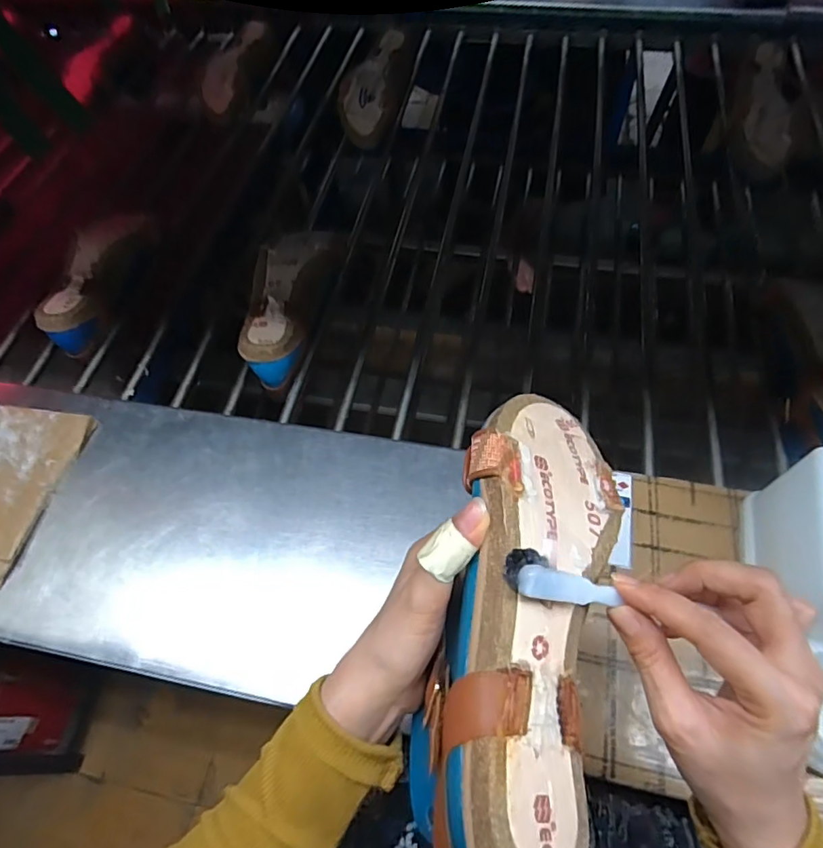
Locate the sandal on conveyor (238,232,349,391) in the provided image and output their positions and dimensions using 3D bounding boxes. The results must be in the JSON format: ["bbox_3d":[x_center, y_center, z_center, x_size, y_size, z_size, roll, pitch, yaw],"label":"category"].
[{"bbox_3d":[-0.145,-0.148,0.621,0.081,0.060,0.219,10,60,10],"label":"sandal on conveyor"}]

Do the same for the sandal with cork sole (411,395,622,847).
[{"bbox_3d":[0.055,0.077,0.259,0.082,0.056,0.234,11,61,10],"label":"sandal with cork sole"}]

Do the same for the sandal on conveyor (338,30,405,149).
[{"bbox_3d":[-0.062,-0.546,0.845,0.086,0.045,0.240,7,70,8],"label":"sandal on conveyor"}]

